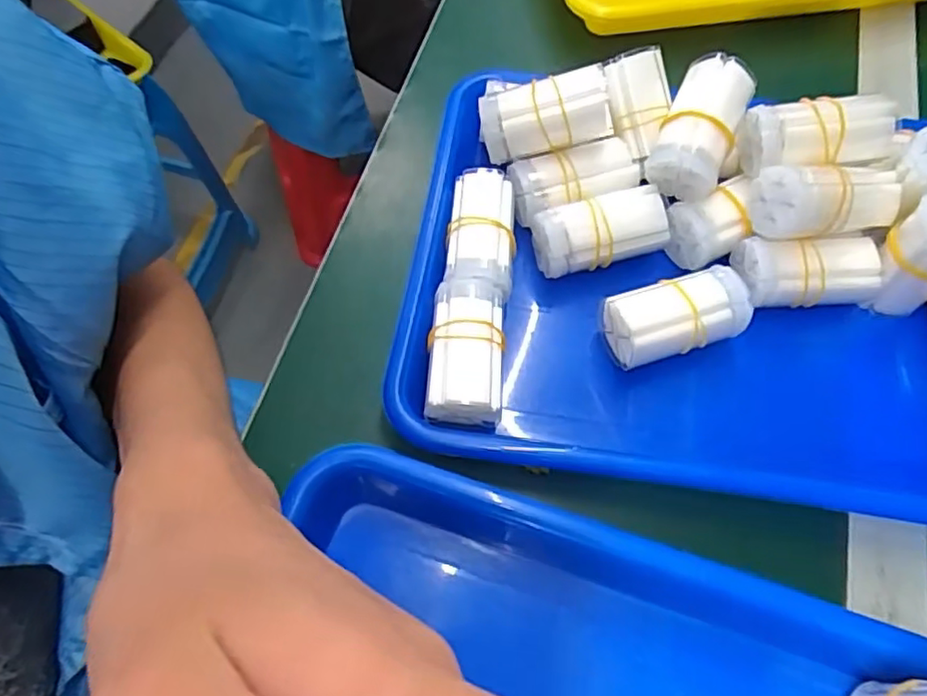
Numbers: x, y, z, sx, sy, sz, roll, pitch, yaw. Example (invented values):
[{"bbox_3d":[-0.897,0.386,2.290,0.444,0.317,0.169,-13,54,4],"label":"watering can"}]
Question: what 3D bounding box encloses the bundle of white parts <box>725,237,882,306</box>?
[{"bbox_3d":[0.186,-0.040,0.346,0.074,0.028,0.031,-1,64,-2],"label":"bundle of white parts"}]

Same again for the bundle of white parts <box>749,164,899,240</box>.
[{"bbox_3d":[0.190,-0.075,0.332,0.071,0.041,0.033,-2,64,-2],"label":"bundle of white parts"}]

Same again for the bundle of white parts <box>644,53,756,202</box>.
[{"bbox_3d":[0.128,-0.118,0.348,0.037,0.042,0.067,24,66,10],"label":"bundle of white parts"}]

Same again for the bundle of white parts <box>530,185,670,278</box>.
[{"bbox_3d":[0.076,-0.063,0.355,0.074,0.028,0.031,-12,65,-7],"label":"bundle of white parts"}]

